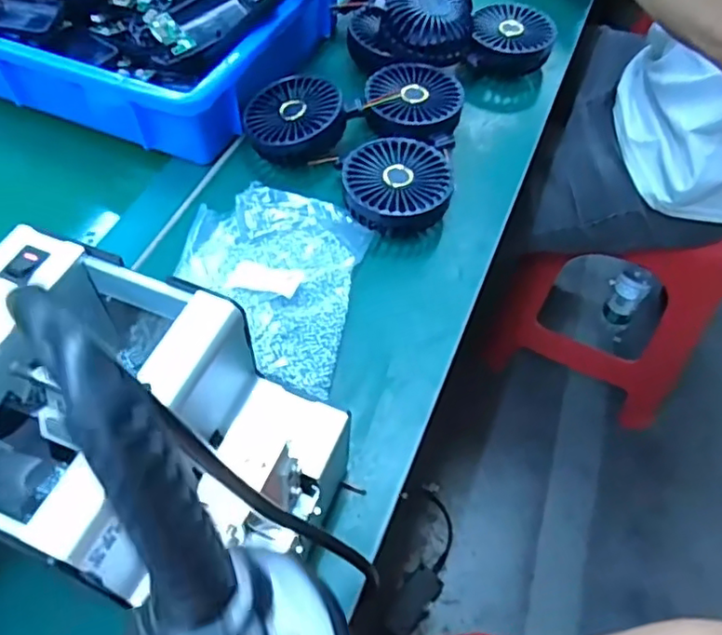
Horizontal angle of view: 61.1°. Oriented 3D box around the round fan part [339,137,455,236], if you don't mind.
[{"bbox_3d":[0.028,-0.105,0.495,0.084,0.032,0.085,0,54,1],"label":"round fan part"}]

